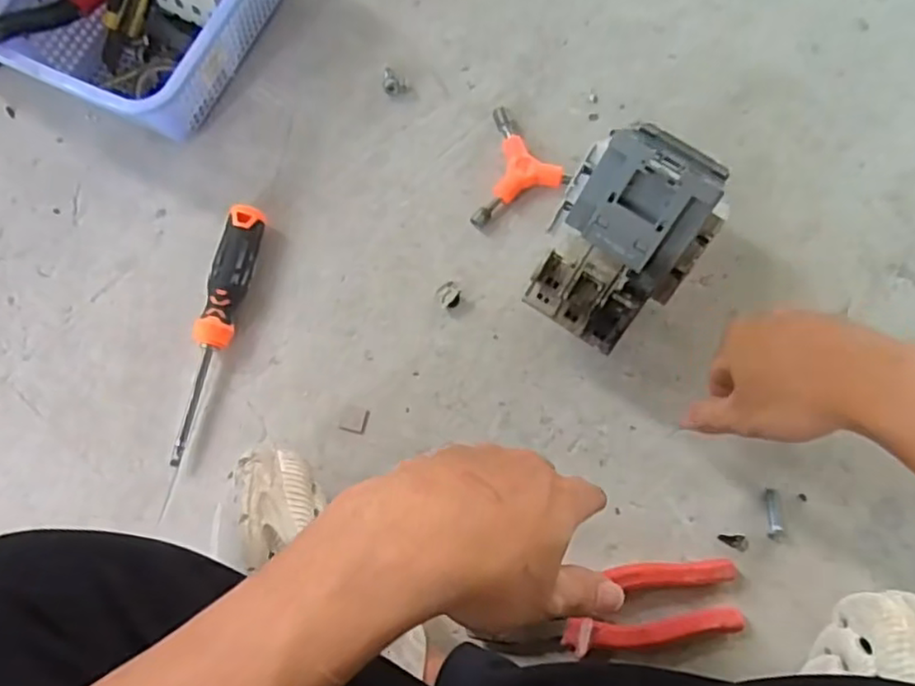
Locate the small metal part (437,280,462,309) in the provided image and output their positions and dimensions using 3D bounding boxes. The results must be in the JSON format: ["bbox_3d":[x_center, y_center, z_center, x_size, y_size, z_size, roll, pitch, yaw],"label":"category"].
[{"bbox_3d":[-0.007,-0.038,0.516,0.017,0.009,0.022,-21,76,-5],"label":"small metal part"}]

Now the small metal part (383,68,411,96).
[{"bbox_3d":[-0.055,-0.225,0.568,0.021,0.004,0.028,-22,76,-6],"label":"small metal part"}]

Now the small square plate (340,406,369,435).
[{"bbox_3d":[-0.076,0.057,0.494,0.019,0.004,0.019,12,75,3],"label":"small square plate"}]

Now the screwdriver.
[{"bbox_3d":[-0.182,-0.011,0.496,0.026,0.027,0.197,12,75,3],"label":"screwdriver"}]

